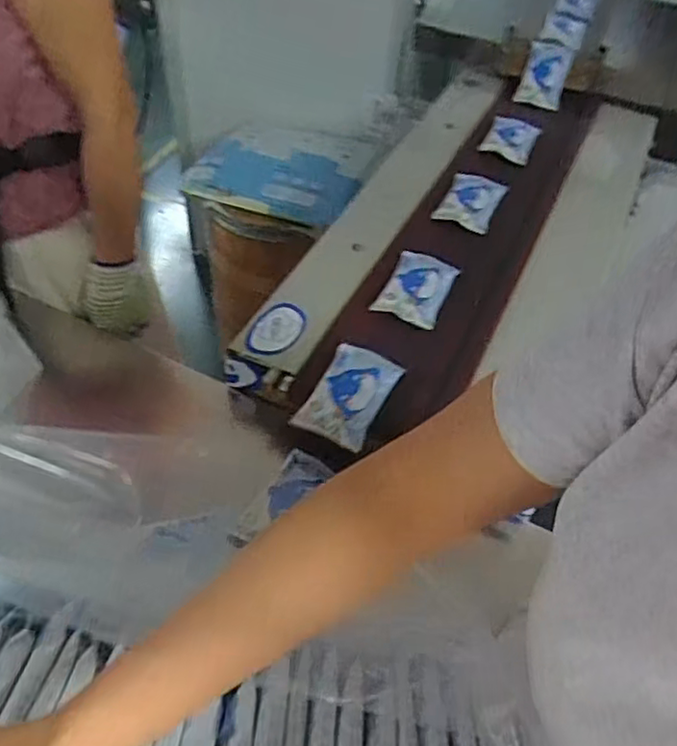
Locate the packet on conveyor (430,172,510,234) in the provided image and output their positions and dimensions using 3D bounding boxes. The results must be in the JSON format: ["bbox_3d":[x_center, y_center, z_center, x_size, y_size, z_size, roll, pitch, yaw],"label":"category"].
[{"bbox_3d":[0.229,-0.295,1.111,0.091,0.028,0.156,21,49,12],"label":"packet on conveyor"}]

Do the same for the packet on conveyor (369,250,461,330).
[{"bbox_3d":[0.117,-0.129,0.940,0.087,0.018,0.152,20,49,11],"label":"packet on conveyor"}]

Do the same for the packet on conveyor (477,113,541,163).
[{"bbox_3d":[0.341,-0.462,1.279,0.094,0.026,0.179,20,49,11],"label":"packet on conveyor"}]

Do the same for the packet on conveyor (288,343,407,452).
[{"bbox_3d":[0.017,0.022,0.796,0.087,0.027,0.147,23,50,14],"label":"packet on conveyor"}]

